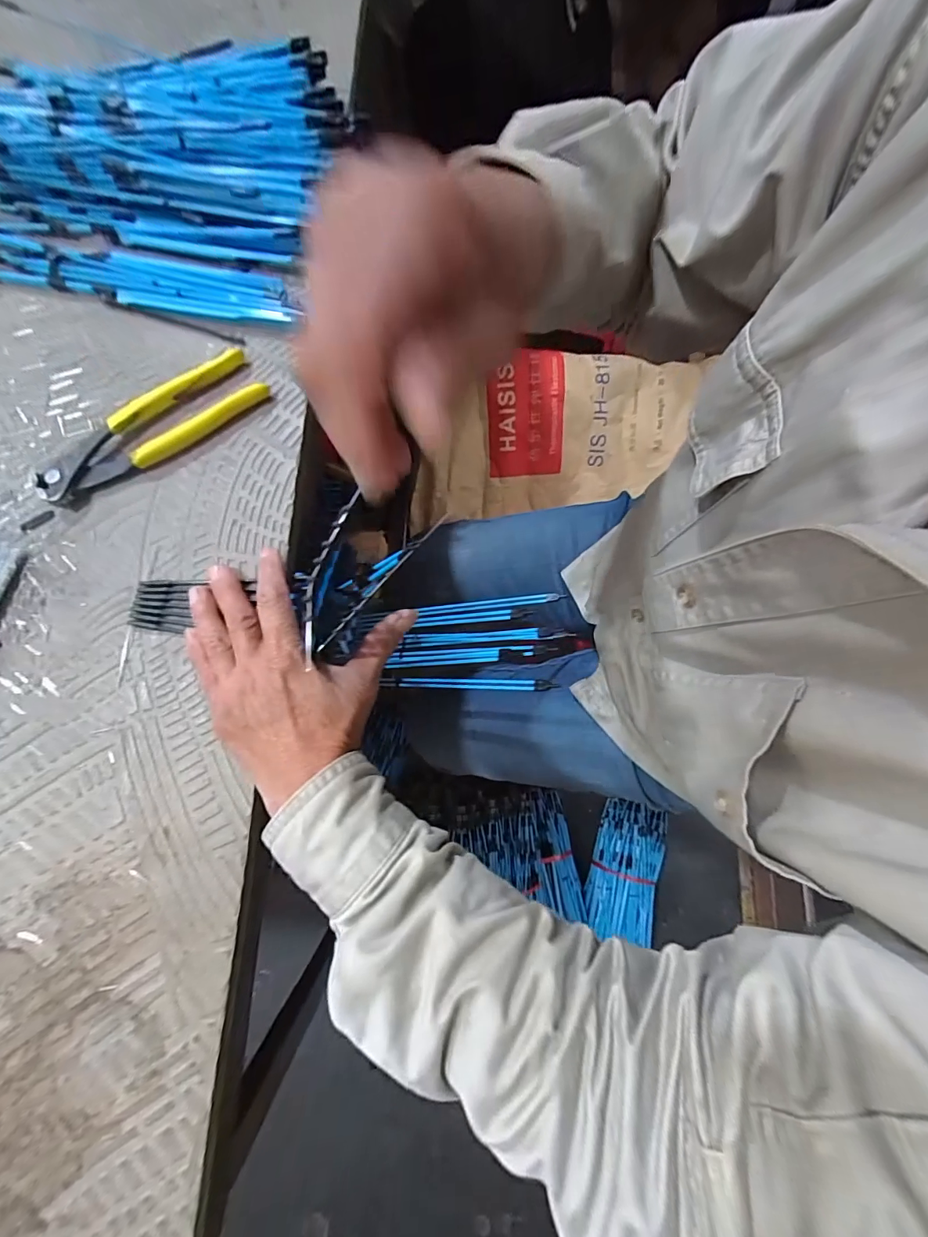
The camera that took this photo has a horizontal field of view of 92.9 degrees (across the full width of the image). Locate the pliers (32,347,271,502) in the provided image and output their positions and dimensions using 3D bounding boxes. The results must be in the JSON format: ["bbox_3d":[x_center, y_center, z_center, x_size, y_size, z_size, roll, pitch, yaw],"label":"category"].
[{"bbox_3d":[-0.222,-0.136,0.316,0.163,0.016,0.043,-35,80,-7],"label":"pliers"}]

